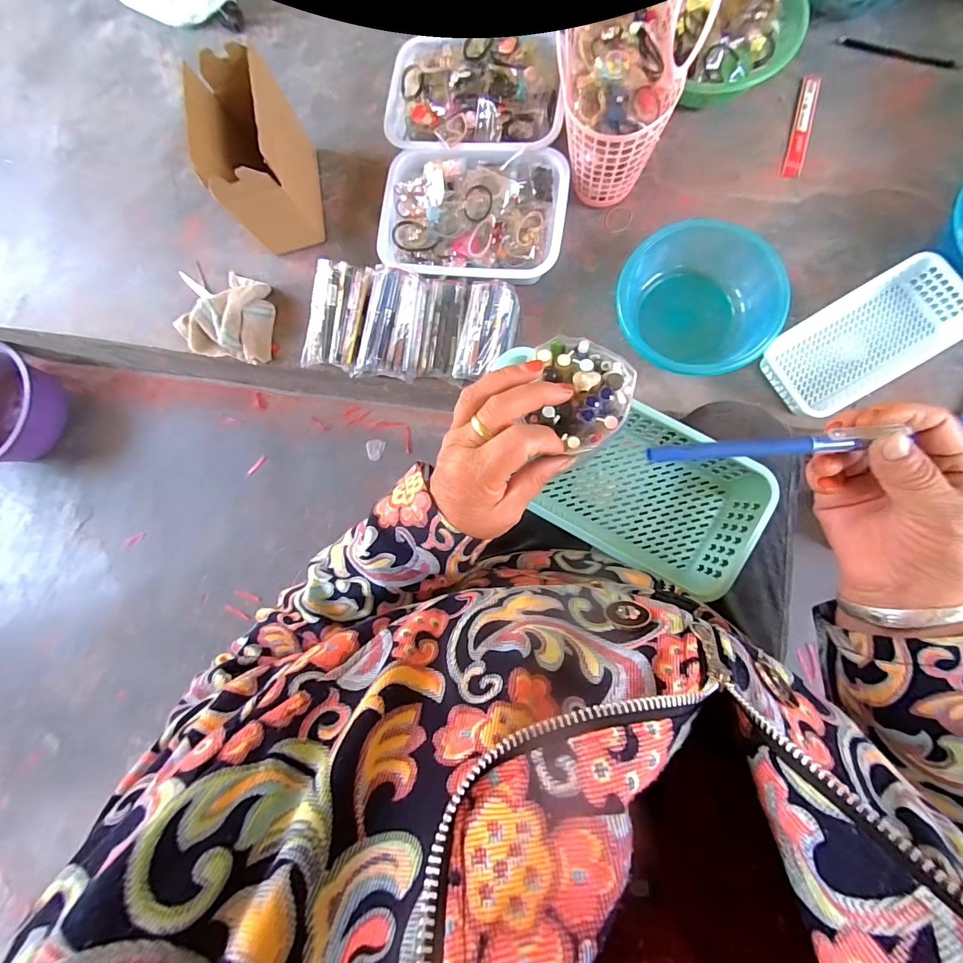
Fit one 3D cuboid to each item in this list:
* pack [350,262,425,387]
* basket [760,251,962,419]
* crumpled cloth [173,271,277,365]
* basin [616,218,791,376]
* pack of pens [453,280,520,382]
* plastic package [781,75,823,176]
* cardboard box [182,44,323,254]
[{"bbox_3d":[-0.139,-0.240,0.662,0.096,0.053,0.171,14,103,-25],"label":"pack"},{"bbox_3d":[0.548,-0.203,0.598,0.257,0.048,0.139,-31,81,3],"label":"basket"},{"bbox_3d":[-0.463,-0.298,0.733,0.194,0.055,0.162,6,85,8],"label":"crumpled cloth"},{"bbox_3d":[0.313,-0.254,0.628,0.221,0.108,0.206,-1,84,7],"label":"basin"},{"bbox_3d":[0.008,-0.232,0.648,0.079,0.047,0.148,12,84,7],"label":"pack of pens"},{"bbox_3d":[0.509,-0.565,0.661,0.030,0.004,0.171,14,86,9],"label":"plastic package"},{"bbox_3d":[-0.349,-0.509,0.671,0.107,0.192,0.215,-8,83,7],"label":"cardboard box"}]

